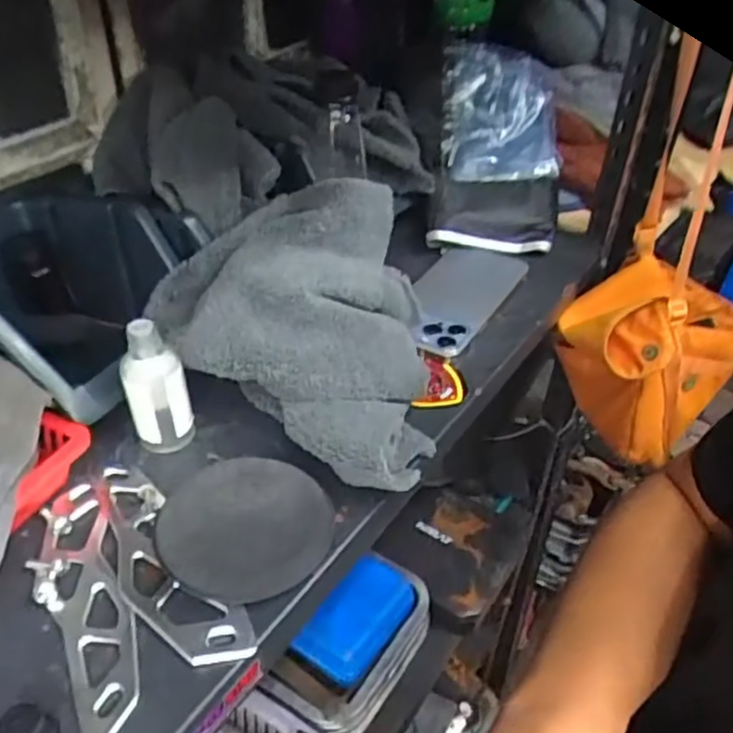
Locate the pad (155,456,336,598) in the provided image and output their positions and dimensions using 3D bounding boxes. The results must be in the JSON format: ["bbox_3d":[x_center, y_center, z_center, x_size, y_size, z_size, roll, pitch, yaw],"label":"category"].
[{"bbox_3d":[-0.068,0.088,0.393,0.093,0.018,0.093,2,40,-1],"label":"pad"}]

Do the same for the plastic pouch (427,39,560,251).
[{"bbox_3d":[0.127,-0.210,0.660,0.122,0.063,0.218,9,60,1],"label":"plastic pouch"}]

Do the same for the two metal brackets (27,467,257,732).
[{"bbox_3d":[-0.134,0.115,0.382,0.086,0.017,0.160,-22,46,-26],"label":"two metal brackets"}]

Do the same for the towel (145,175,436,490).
[{"bbox_3d":[-0.031,-0.037,0.466,0.199,0.110,0.170,20,43,19],"label":"towel"}]

